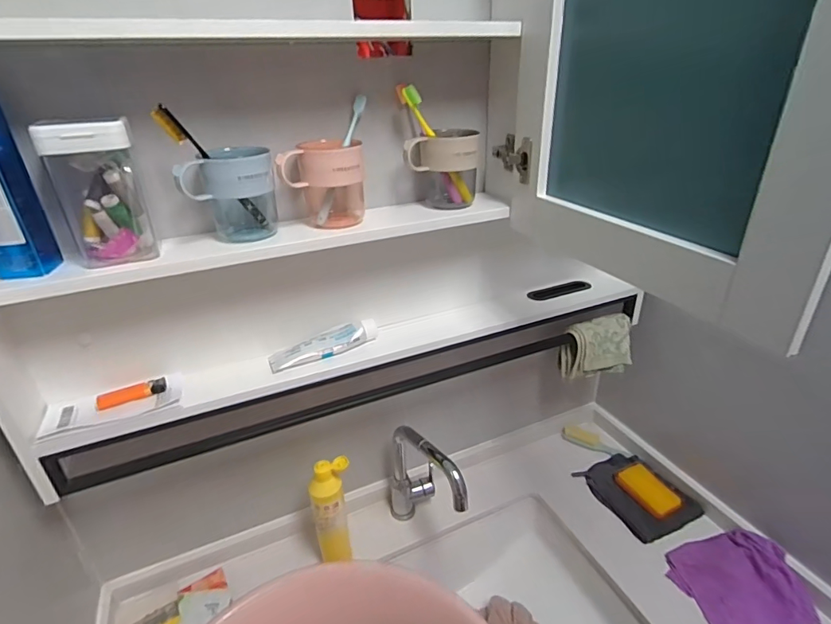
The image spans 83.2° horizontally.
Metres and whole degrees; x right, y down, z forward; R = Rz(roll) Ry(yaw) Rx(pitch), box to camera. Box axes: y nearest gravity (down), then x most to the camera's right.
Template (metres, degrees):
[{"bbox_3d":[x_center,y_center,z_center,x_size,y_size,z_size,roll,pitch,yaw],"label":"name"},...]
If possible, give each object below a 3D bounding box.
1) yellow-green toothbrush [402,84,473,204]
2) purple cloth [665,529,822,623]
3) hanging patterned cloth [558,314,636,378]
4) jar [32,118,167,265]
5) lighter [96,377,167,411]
[{"bbox_3d":[0.036,-0.231,0.658,0.020,0.180,0.019,-32,27,9],"label":"yellow-green toothbrush"},{"bbox_3d":[0.522,0.436,0.757,0.174,0.051,0.158,-4,28,-5],"label":"purple cloth"},{"bbox_3d":[0.348,0.068,0.900,0.133,0.099,0.064,-2,28,0],"label":"hanging patterned cloth"},{"bbox_3d":[-0.344,-0.129,0.517,0.084,0.148,0.068,-18,32,-28],"label":"jar"},{"bbox_3d":[-0.378,0.108,0.625,0.082,0.013,0.023,-19,32,-29],"label":"lighter"}]

